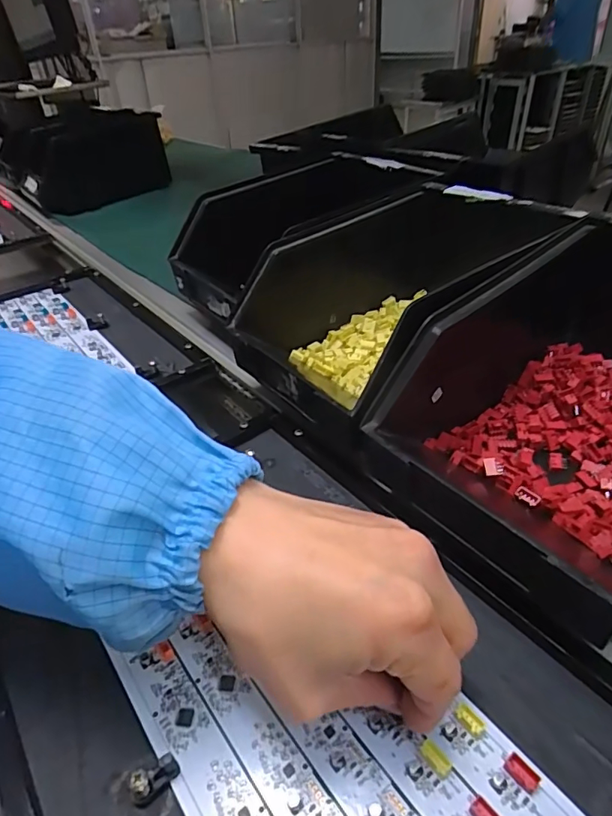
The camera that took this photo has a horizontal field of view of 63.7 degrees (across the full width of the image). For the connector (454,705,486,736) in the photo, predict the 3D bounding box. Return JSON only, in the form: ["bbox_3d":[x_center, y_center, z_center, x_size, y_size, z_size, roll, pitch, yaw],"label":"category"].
[{"bbox_3d":[0.071,0.136,0.214,0.006,0.005,0.012,-32,45,-30],"label":"connector"}]

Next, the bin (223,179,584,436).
[{"bbox_3d":[0.073,-0.074,0.393,0.231,0.130,0.167,-26,43,-26],"label":"bin"}]

